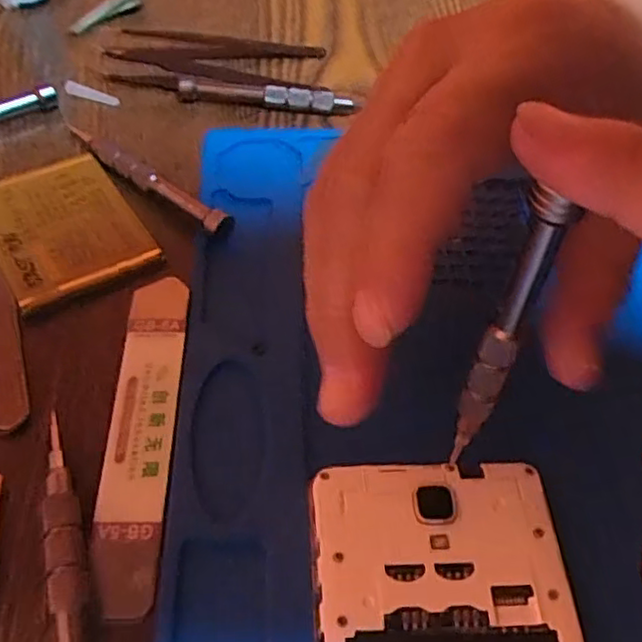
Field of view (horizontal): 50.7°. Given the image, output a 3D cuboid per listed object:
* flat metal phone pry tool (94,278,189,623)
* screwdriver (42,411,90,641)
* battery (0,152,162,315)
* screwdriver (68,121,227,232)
[{"bbox_3d":[-0.057,0.033,0.218,0.019,0.005,0.116,0,52,-3],"label":"flat metal phone pry tool"},{"bbox_3d":[-0.068,0.071,0.183,0.009,0.011,0.097,-13,54,-12],"label":"screwdriver"},{"bbox_3d":[-0.104,-0.040,0.268,0.054,0.005,0.076,-27,58,-21],"label":"battery"},{"bbox_3d":[-0.076,-0.062,0.285,0.097,0.008,0.008,33,58,21],"label":"screwdriver"}]

